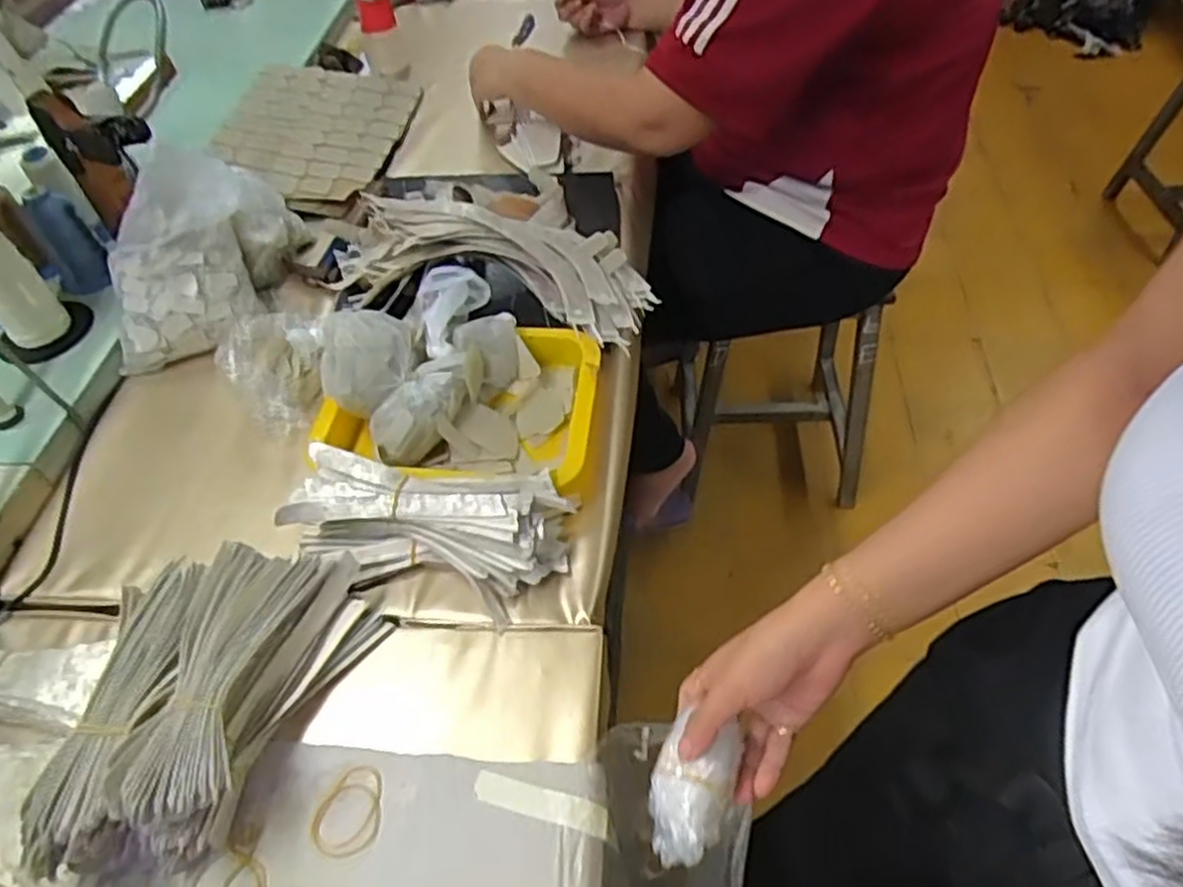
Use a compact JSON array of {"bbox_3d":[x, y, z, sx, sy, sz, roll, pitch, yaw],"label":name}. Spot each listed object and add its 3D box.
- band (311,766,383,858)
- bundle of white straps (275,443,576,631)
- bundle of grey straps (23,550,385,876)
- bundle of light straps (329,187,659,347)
[{"bbox_3d":[-0.172,0.258,0.543,0.048,0.004,0.057,-7,51,-2],"label":"band"},{"bbox_3d":[-0.143,0.070,0.645,0.233,0.061,0.099,4,52,7],"label":"bundle of white straps"},{"bbox_3d":[-0.272,0.177,0.552,0.177,0.072,0.225,0,52,4],"label":"bundle of grey straps"},{"bbox_3d":[-0.117,-0.190,0.819,0.356,0.112,0.136,4,52,7],"label":"bundle of light straps"}]

